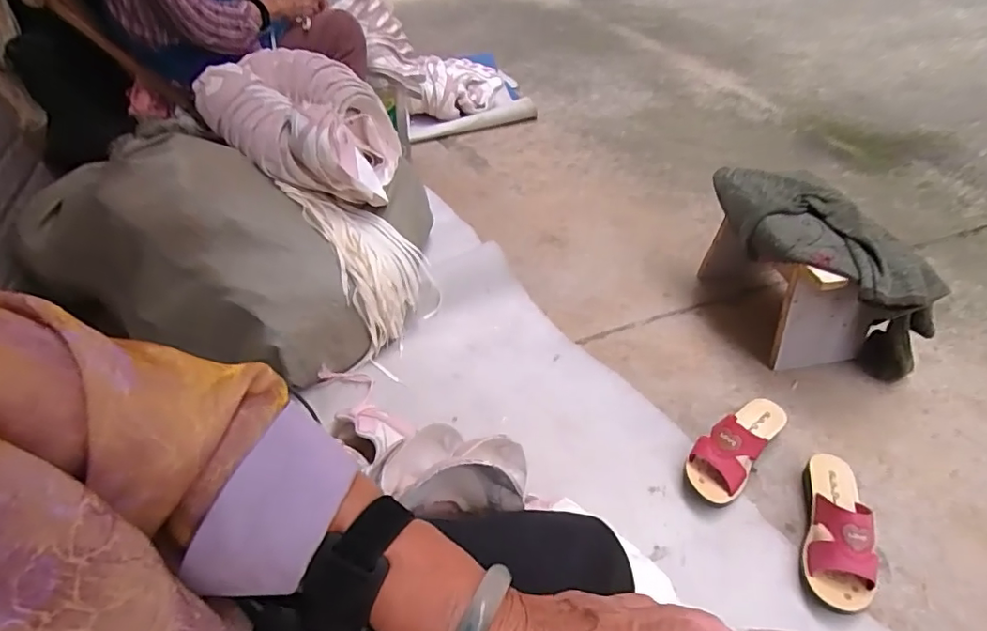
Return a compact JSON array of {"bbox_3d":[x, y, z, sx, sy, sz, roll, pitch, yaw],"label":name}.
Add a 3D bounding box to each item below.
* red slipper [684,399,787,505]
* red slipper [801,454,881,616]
[{"bbox_3d":[0.384,0.196,0.835,0.083,0.081,0.217,33,54,32],"label":"red slipper"},{"bbox_3d":[0.477,0.286,0.733,0.078,0.080,0.221,13,46,17],"label":"red slipper"}]

